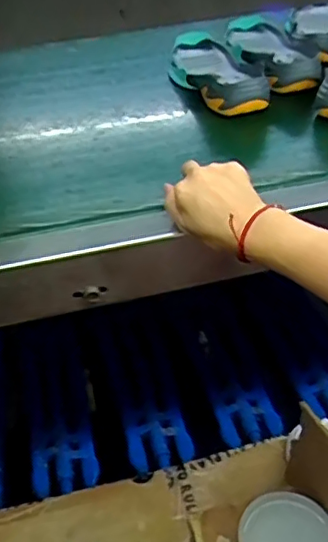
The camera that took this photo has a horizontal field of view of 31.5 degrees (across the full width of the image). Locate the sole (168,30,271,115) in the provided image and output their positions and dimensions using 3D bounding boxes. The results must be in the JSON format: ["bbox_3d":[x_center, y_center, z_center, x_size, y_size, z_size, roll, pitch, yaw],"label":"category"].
[{"bbox_3d":[0.063,-0.298,0.845,0.097,0.052,0.277,-10,41,-9],"label":"sole"}]

